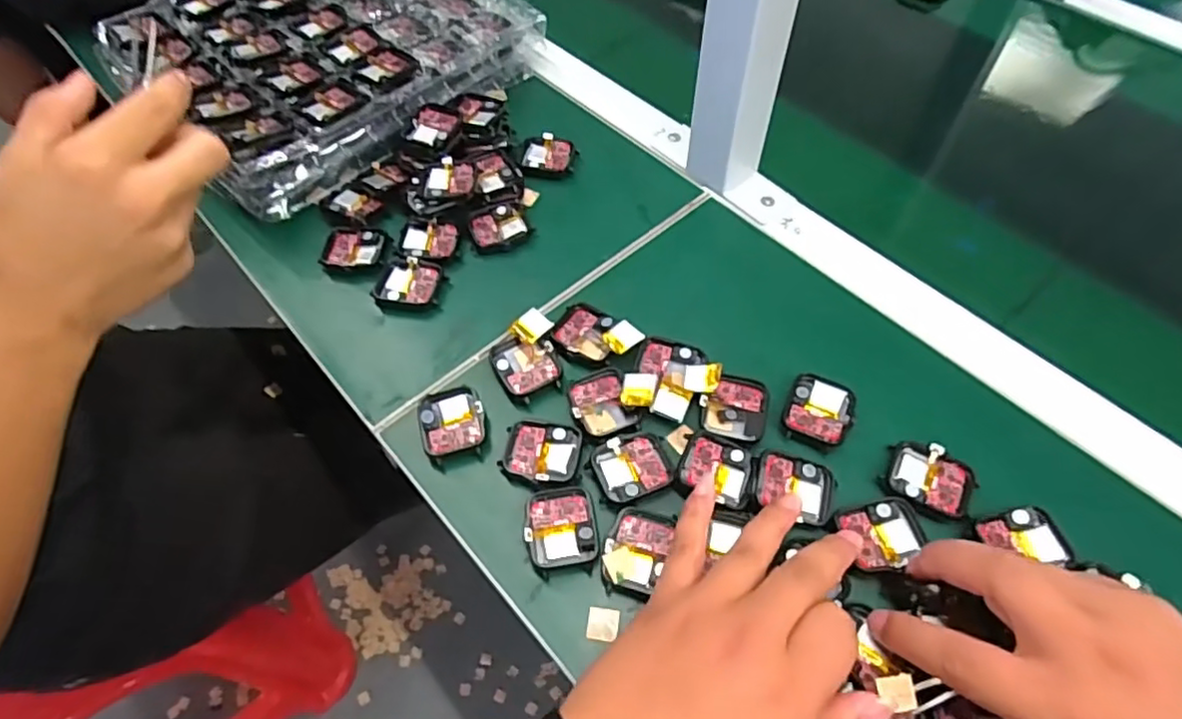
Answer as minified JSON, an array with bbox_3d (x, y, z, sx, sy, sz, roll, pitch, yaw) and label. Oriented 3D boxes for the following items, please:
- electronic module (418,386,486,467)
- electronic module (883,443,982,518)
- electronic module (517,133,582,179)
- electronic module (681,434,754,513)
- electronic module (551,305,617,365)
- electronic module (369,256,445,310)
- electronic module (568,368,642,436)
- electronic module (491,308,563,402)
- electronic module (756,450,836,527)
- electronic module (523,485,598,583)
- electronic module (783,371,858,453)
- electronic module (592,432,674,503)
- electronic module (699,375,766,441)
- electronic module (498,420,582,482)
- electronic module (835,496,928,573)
[{"bbox_3d":[-0.083,0.037,0.393,0.037,0.006,0.044,-15,58,-8],"label":"electronic module"},{"bbox_3d":[0.189,0.066,0.362,0.045,0.005,0.038,25,61,16],"label":"electronic module"},{"bbox_3d":[-0.033,-0.162,0.522,0.044,0.012,0.039,2,57,3],"label":"electronic module"},{"bbox_3d":[0.071,0.062,0.369,0.038,0.007,0.039,13,58,7],"label":"electronic module"},{"bbox_3d":[-0.003,-0.017,0.423,0.038,0.011,0.037,23,60,15],"label":"electronic module"},{"bbox_3d":[-0.125,-0.053,0.455,0.044,0.009,0.039,9,57,7],"label":"electronic module"},{"bbox_3d":[0.006,0.027,0.397,0.035,0.007,0.040,-18,58,-11],"label":"electronic module"},{"bbox_3d":[-0.041,-0.003,0.414,0.040,0.012,0.055,-10,57,-5],"label":"electronic module"},{"bbox_3d":[0.113,0.069,0.364,0.043,0.007,0.037,14,58,8],"label":"electronic module"},{"bbox_3d":[-0.016,0.092,0.356,0.037,0.008,0.044,-7,57,-4],"label":"electronic module"},{"bbox_3d":[0.136,0.030,0.387,0.038,0.006,0.044,21,60,14],"label":"electronic module"},{"bbox_3d":[0.023,0.060,0.372,0.041,0.004,0.035,-22,59,-13],"label":"electronic module"},{"bbox_3d":[0.086,0.029,0.393,0.038,0.009,0.039,9,57,7],"label":"electronic module"},{"bbox_3d":[-0.028,0.054,0.380,0.044,0.006,0.036,5,57,5],"label":"electronic module"},{"bbox_3d":[0.155,0.093,0.348,0.040,0.008,0.037,-7,58,-6],"label":"electronic module"}]

